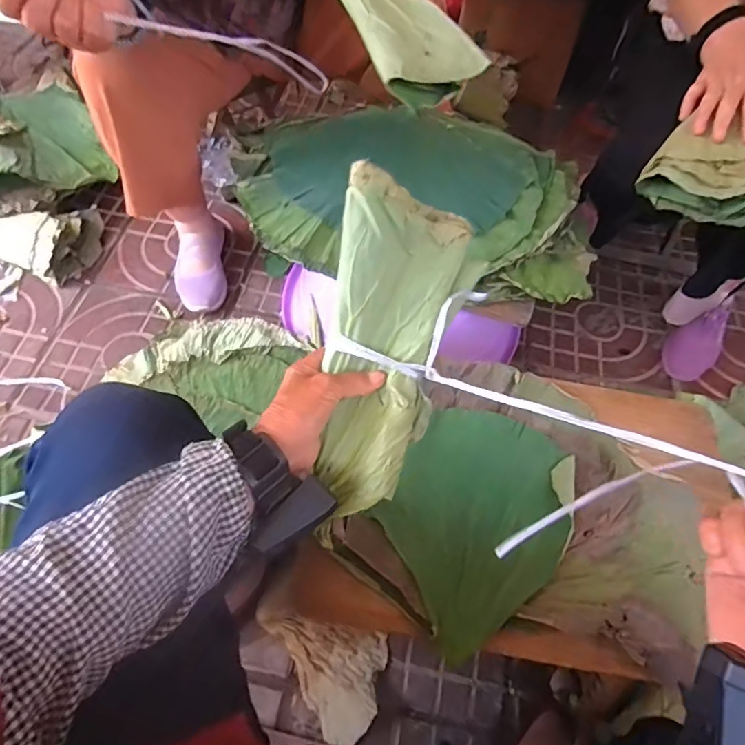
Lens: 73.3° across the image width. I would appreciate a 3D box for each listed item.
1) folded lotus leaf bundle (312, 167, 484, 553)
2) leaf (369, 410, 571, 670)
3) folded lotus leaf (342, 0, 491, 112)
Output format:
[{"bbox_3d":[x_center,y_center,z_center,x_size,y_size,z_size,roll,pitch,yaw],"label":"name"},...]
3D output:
[{"bbox_3d":[0.017,-0.020,0.452,0.120,0.054,0.306,10,83,2],"label":"folded lotus leaf bundle"},{"bbox_3d":[0.112,0.159,0.562,0.189,0.021,0.256,31,63,13],"label":"leaf"},{"bbox_3d":[0.029,-0.419,0.582,0.122,0.046,0.290,-13,61,-11],"label":"folded lotus leaf"}]

